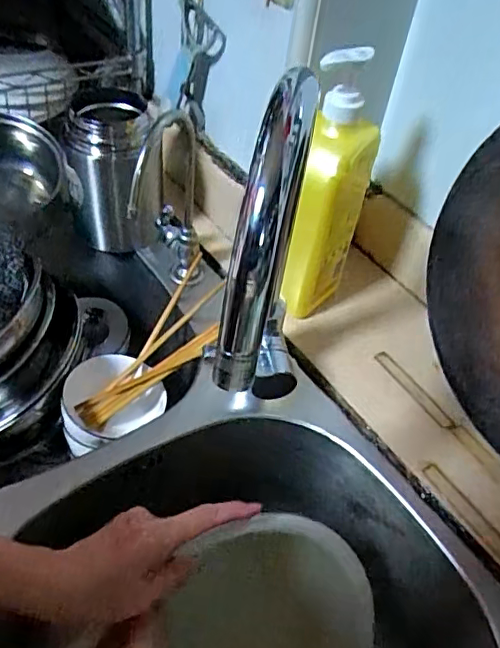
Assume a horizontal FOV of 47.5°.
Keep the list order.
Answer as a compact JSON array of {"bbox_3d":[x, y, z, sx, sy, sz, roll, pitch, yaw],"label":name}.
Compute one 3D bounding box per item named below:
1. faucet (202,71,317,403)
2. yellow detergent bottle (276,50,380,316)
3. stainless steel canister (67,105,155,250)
[{"bbox_3d":[0.014,-0.013,0.395,0.041,0.291,0.192,15,47,6],"label":"faucet"},{"bbox_3d":[0.079,-0.122,0.565,0.063,0.275,0.051,13,47,6],"label":"yellow detergent bottle"},{"bbox_3d":[-0.161,-0.170,0.674,0.098,0.167,0.080,-8,48,-13],"label":"stainless steel canister"}]

